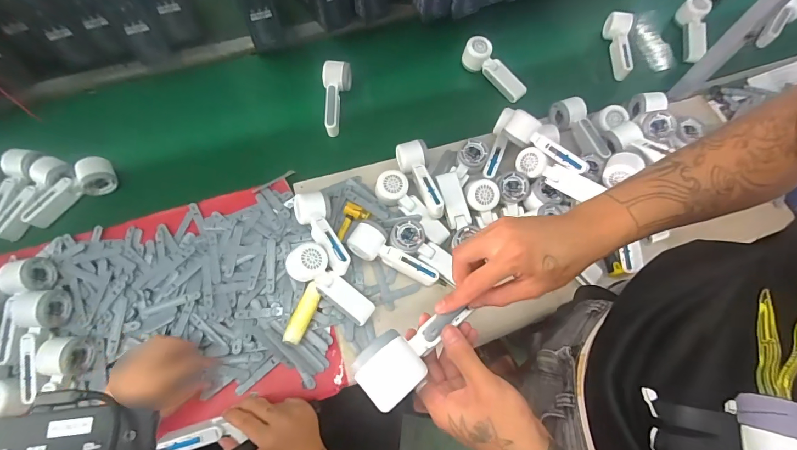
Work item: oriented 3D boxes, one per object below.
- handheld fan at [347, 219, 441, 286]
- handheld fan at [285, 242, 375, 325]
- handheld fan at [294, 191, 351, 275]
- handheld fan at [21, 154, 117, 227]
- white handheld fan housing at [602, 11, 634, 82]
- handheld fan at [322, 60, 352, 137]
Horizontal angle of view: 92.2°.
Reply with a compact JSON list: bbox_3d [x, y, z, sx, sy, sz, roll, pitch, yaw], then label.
[{"bbox_3d":[-0.006,0.057,0.668,0.159,0.060,0.059,29,72,12],"label":"handheld fan"},{"bbox_3d":[-0.111,0.095,0.631,0.165,0.042,0.063,43,75,-3],"label":"handheld fan"},{"bbox_3d":[-0.131,0.010,0.670,0.064,0.051,0.170,-27,70,-9],"label":"handheld fan"},{"bbox_3d":[-0.612,-0.056,0.708,0.165,0.054,0.055,-38,72,-12],"label":"handheld fan"},{"bbox_3d":[0.505,-0.413,0.889,0.057,0.061,0.166,7,69,4],"label":"white handheld fan housing"},{"bbox_3d":[-0.124,-0.265,0.807,0.061,0.056,0.161,-8,69,-2],"label":"handheld fan"}]

